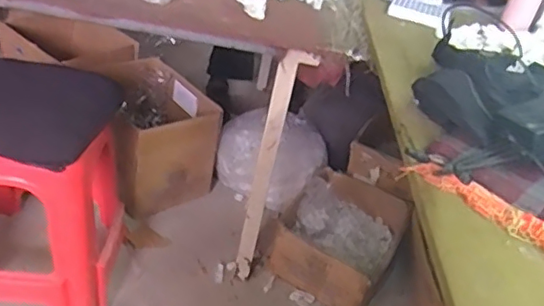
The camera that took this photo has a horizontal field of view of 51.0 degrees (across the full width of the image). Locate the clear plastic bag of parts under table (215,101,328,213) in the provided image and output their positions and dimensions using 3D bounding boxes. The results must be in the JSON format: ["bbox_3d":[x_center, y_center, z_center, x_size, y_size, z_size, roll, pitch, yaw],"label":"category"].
[{"bbox_3d":[0.001,0.010,1.824,0.332,0.204,0.269,13,33,1],"label":"clear plastic bag of parts under table"}]

